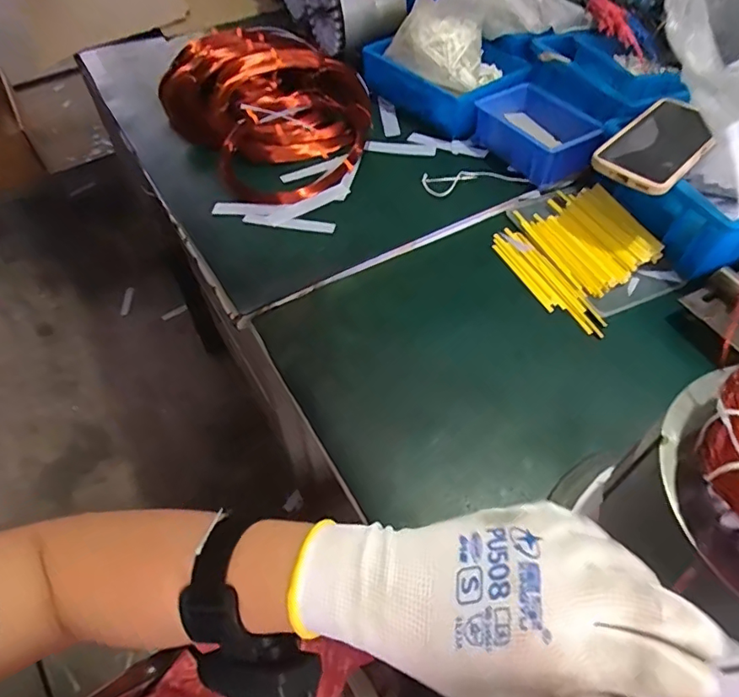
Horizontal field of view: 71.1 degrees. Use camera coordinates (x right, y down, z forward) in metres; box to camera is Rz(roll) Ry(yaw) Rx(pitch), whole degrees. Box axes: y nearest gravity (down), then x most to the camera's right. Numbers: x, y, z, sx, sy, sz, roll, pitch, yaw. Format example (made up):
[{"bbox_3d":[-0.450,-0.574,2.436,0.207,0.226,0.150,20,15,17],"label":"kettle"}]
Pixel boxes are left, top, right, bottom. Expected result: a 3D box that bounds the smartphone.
[{"bbox_3d":[0.307,-0.216,0.545,0.080,0.013,0.162,37,62,26],"label":"smartphone"}]

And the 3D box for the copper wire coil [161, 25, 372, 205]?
[{"bbox_3d":[-0.135,-0.337,0.703,0.233,0.071,0.336,-31,58,-20],"label":"copper wire coil"}]

